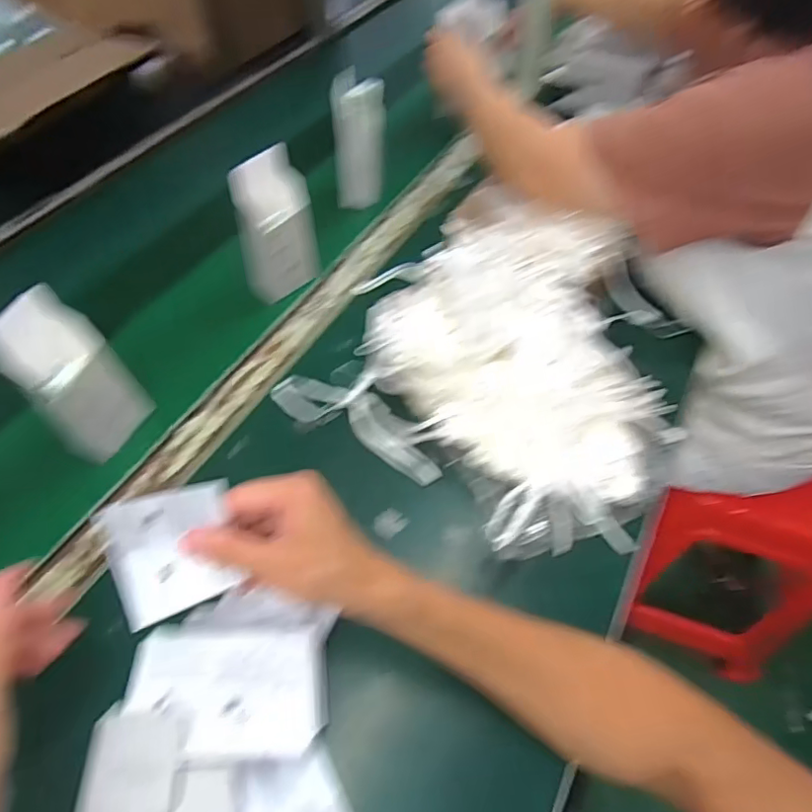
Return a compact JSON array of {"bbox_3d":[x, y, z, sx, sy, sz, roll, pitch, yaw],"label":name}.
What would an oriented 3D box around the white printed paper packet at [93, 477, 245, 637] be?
[{"bbox_3d":[-0.151,0.096,0.368,0.074,0.084,0.008,-15,18,-19],"label":"white printed paper packet"}]

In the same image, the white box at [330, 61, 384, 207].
[{"bbox_3d":[-0.062,-0.350,0.752,0.066,0.162,0.043,-3,30,-6],"label":"white box"}]

